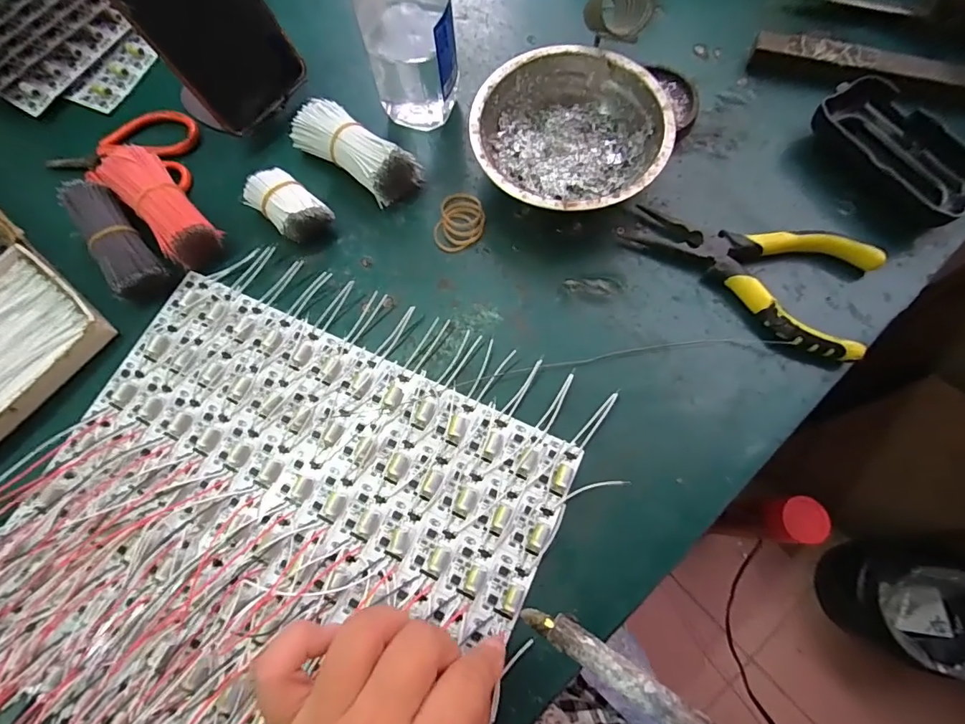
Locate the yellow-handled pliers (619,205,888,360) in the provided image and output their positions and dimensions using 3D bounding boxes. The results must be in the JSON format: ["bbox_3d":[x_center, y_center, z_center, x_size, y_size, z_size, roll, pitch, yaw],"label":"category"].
[{"bbox_3d":[0.168,-0.061,0.297,0.146,0.020,0.073,25,75,8],"label":"yellow-handled pliers"}]

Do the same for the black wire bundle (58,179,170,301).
[{"bbox_3d":[-0.238,-0.079,0.306,0.029,0.029,0.089,-36,76,-9],"label":"black wire bundle"}]

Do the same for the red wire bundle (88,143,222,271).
[{"bbox_3d":[-0.214,-0.104,0.313,0.088,0.033,0.039,43,79,12],"label":"red wire bundle"}]

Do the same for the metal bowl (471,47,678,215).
[{"bbox_3d":[0.057,-0.147,0.317,0.122,0.041,0.121,0,73,1],"label":"metal bowl"}]

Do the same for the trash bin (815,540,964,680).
[{"bbox_3d":[0.672,0.378,0.743,0.163,0.253,0.166,-1,74,3],"label":"trash bin"}]

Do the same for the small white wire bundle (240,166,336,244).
[{"bbox_3d":[-0.131,-0.104,0.314,0.053,0.028,0.032,38,78,11],"label":"small white wire bundle"}]

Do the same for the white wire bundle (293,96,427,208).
[{"bbox_3d":[-0.089,-0.148,0.323,0.088,0.038,0.038,36,77,11],"label":"white wire bundle"}]

